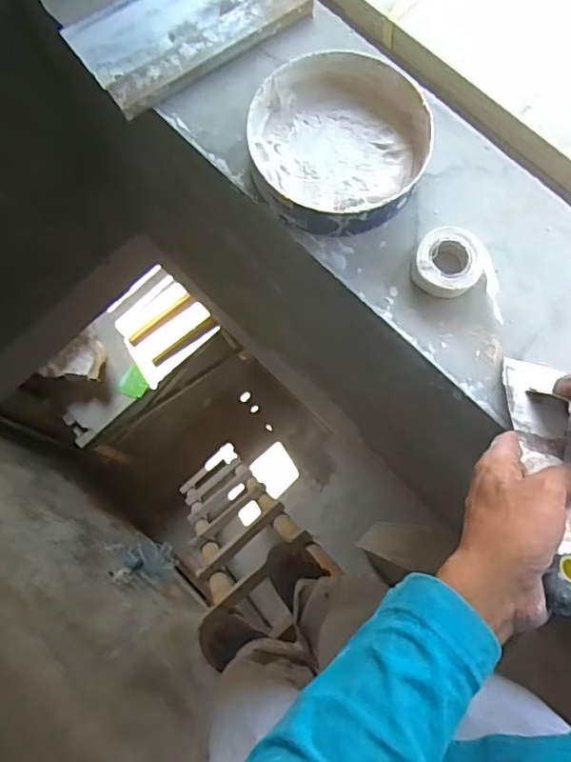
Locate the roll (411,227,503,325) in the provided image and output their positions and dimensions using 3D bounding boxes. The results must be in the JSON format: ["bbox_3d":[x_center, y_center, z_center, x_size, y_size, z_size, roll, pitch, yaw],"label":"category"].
[{"bbox_3d":[0.139,-0.086,0.459,0.077,0.024,0.051,22,77,6],"label":"roll"}]

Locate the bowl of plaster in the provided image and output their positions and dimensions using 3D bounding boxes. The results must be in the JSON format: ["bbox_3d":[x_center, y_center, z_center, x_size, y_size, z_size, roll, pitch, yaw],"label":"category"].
[{"bbox_3d":[0.042,-0.194,0.478,0.140,0.039,0.148,0,76,0],"label":"bowl of plaster"}]

